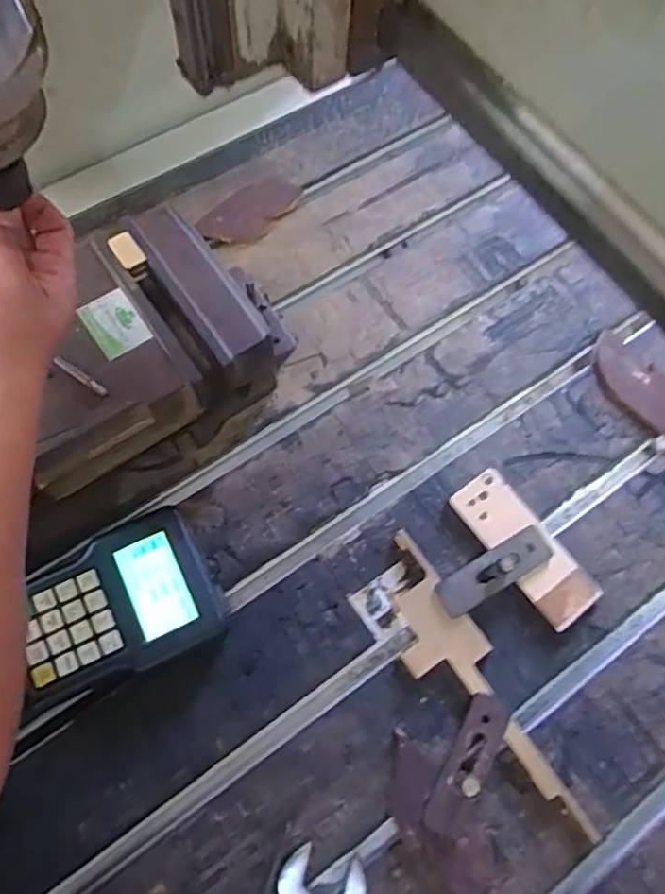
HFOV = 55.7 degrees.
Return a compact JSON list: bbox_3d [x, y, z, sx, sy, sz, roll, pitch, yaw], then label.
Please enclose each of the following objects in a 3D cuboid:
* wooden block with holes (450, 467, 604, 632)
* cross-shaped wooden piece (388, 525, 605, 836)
[{"bbox_3d":[0.156,0.083,0.518,0.051,0.018,0.133,-35,75,-14],"label":"wooden block with holes"},{"bbox_3d":[0.104,0.180,0.474,0.059,0.013,0.244,-30,73,-13],"label":"cross-shaped wooden piece"}]

